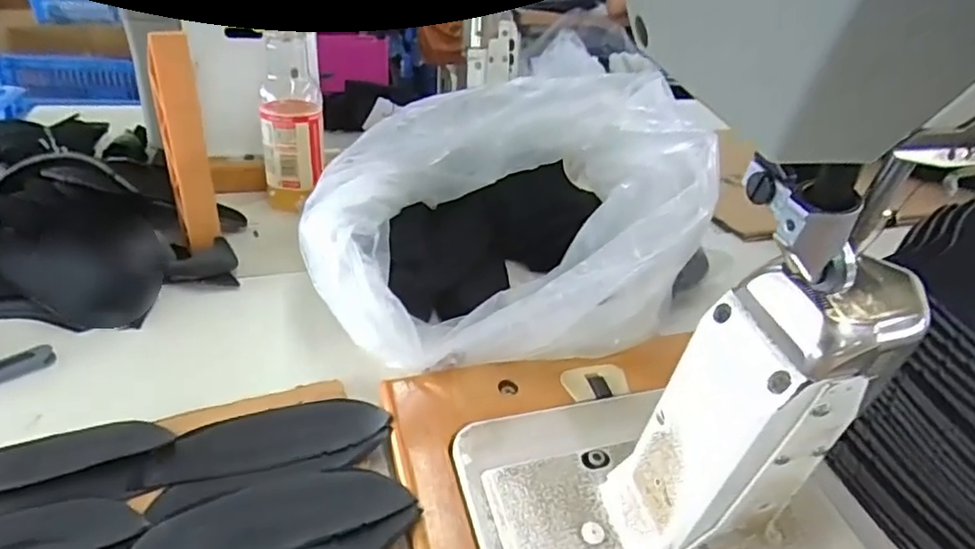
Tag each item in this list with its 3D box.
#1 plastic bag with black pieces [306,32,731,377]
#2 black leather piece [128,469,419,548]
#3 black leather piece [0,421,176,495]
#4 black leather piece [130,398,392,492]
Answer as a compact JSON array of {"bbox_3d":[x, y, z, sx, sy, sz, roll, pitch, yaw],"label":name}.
[{"bbox_3d":[0.008,-0.050,0.485,0.287,0.147,0.226,-1,32,-10],"label":"plastic bag with black pieces"},{"bbox_3d":[-0.116,0.129,0.333,0.137,0.010,0.046,-8,34,-21],"label":"black leather piece"},{"bbox_3d":[-0.266,0.108,0.367,0.134,0.016,0.053,-11,35,-25],"label":"black leather piece"},{"bbox_3d":[-0.137,0.099,0.381,0.142,0.007,0.048,-9,35,-16],"label":"black leather piece"}]

